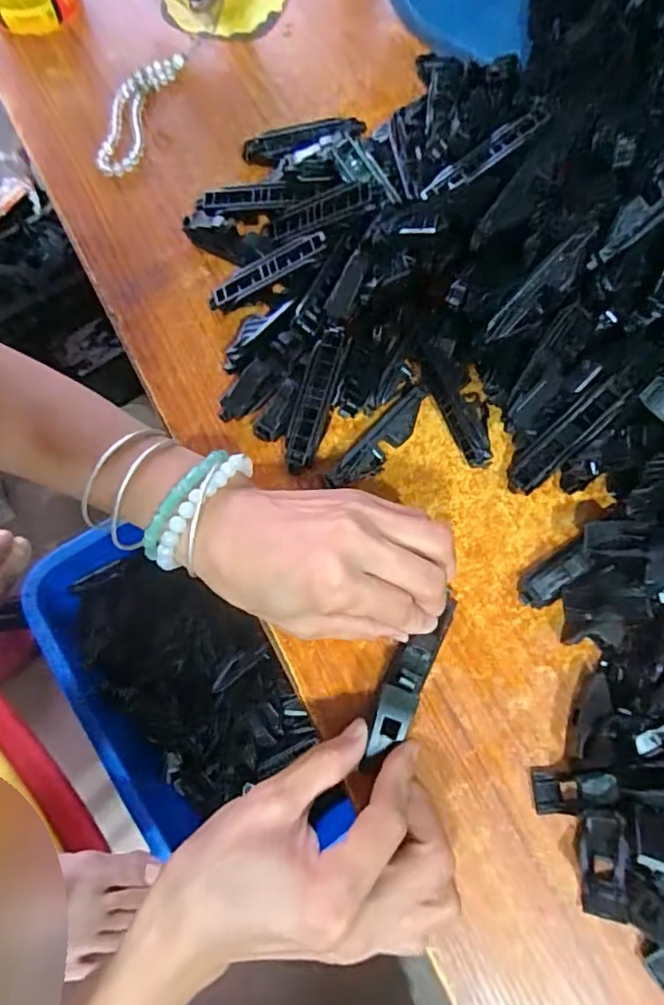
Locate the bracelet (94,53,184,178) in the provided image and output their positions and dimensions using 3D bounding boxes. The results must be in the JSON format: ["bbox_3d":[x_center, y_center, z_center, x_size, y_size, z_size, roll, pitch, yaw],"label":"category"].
[{"bbox_3d":[-0.136,-0.271,0.399,0.032,0.009,0.103,16,74,6],"label":"bracelet"}]

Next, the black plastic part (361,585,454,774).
[{"bbox_3d":[0.036,0.087,0.282,0.020,0.021,0.089,29,63,9],"label":"black plastic part"}]

